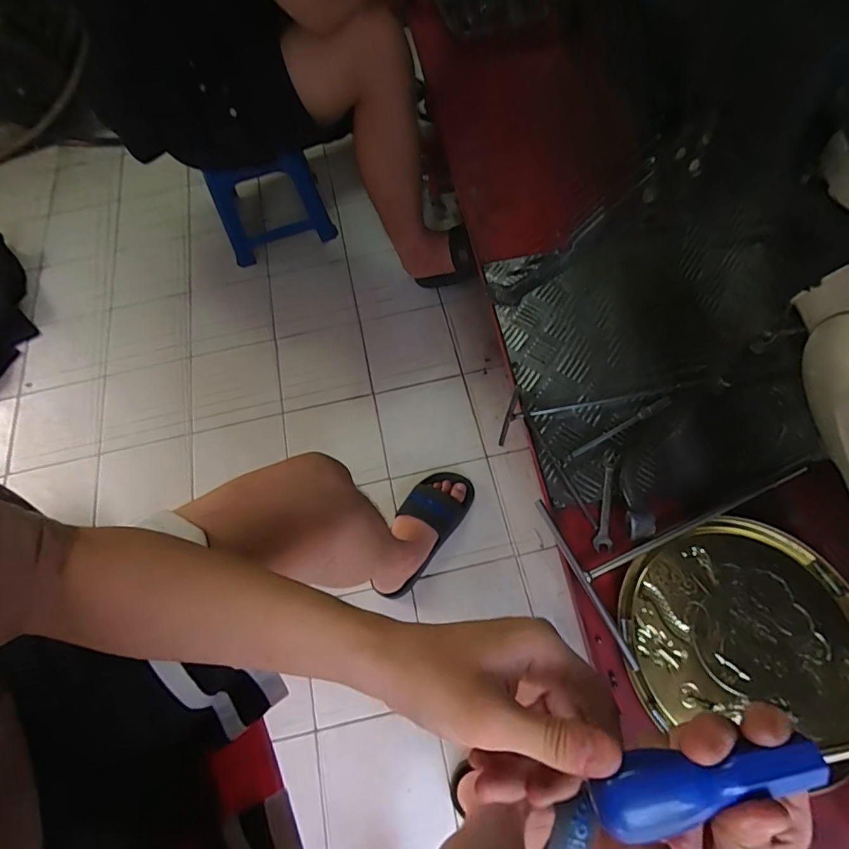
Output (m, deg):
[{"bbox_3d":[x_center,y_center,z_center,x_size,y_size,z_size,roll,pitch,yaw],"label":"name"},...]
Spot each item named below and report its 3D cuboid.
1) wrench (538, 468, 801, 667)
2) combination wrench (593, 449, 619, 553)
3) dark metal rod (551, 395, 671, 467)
[{"bbox_3d":[0.312,0.117,0.565,0.302,0.030,0.189,-24,66,-7],"label":"wrench"},{"bbox_3d":[0.226,0.092,0.595,0.021,0.010,0.129,12,67,10],"label":"combination wrench"},{"bbox_3d":[0.247,0.008,0.625,0.177,0.012,0.013,-28,66,-9],"label":"dark metal rod"}]

